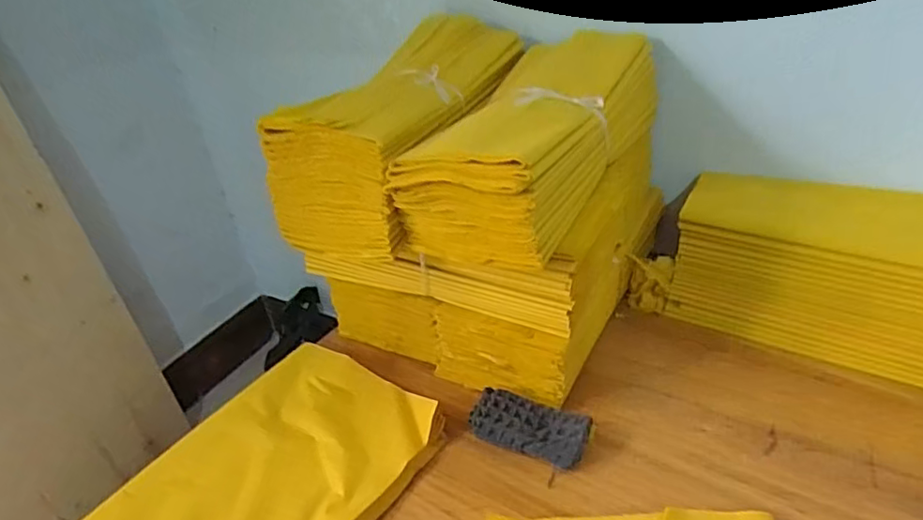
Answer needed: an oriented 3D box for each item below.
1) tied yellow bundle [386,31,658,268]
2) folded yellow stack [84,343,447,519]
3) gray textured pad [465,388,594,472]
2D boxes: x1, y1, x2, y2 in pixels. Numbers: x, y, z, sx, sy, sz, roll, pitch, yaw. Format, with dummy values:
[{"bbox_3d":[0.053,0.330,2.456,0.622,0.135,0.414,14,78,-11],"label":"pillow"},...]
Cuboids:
[{"bbox_3d":[0.082,-0.122,0.601,0.147,0.104,0.318,17,40,31],"label":"tied yellow bundle"},{"bbox_3d":[-0.176,0.199,0.545,0.213,0.017,0.296,17,40,31],"label":"folded yellow stack"},{"bbox_3d":[0.064,0.157,0.562,0.106,0.028,0.054,8,37,21],"label":"gray textured pad"}]

